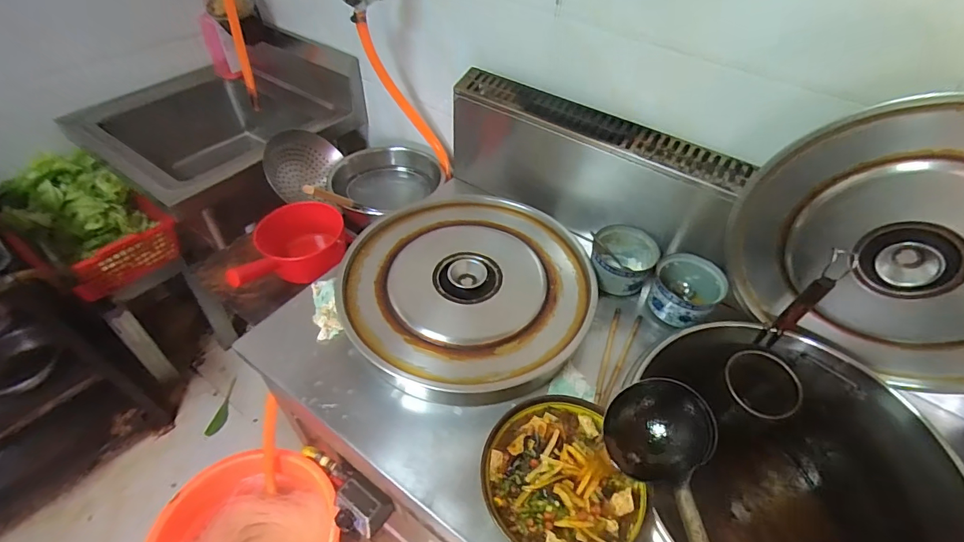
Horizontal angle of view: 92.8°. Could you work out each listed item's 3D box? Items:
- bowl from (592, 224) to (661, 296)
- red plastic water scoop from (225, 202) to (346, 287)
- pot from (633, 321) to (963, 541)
[{"bbox_3d":[0.267,-0.020,0.895,0.119,0.071,0.122,2,48,-2],"label":"bowl"},{"bbox_3d":[-0.437,-0.051,1.043,0.116,0.138,0.294,37,56,26],"label":"red plastic water scoop"},{"bbox_3d":[0.430,0.348,0.743,0.415,0.334,0.436,2,48,-2],"label":"pot"}]

